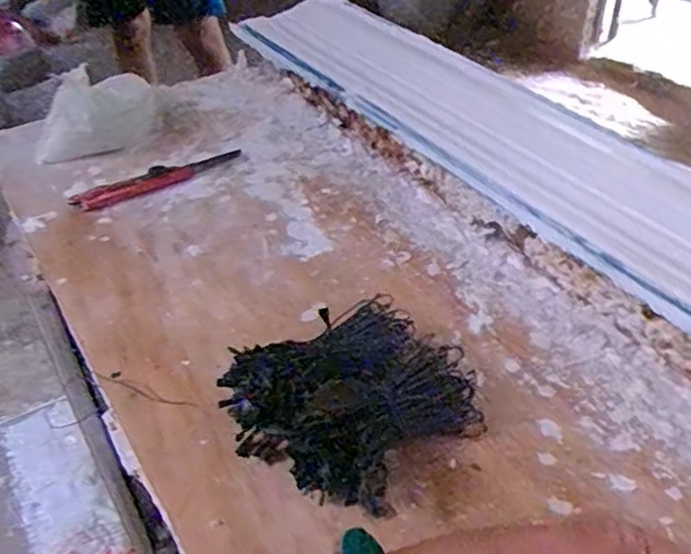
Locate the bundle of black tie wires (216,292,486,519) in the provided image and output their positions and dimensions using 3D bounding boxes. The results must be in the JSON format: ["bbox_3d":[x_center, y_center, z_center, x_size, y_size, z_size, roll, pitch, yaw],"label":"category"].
[{"bbox_3d":[0.001,0.090,0.511,0.155,0.049,0.157,-29,48,-29],"label":"bundle of black tie wires"}]

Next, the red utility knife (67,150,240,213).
[{"bbox_3d":[-0.211,-0.113,0.773,0.195,0.012,0.042,-23,45,-24],"label":"red utility knife"}]

